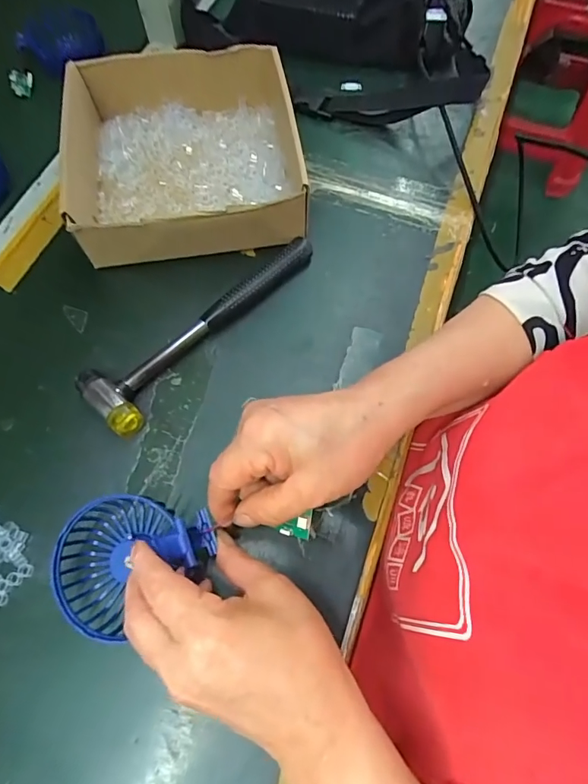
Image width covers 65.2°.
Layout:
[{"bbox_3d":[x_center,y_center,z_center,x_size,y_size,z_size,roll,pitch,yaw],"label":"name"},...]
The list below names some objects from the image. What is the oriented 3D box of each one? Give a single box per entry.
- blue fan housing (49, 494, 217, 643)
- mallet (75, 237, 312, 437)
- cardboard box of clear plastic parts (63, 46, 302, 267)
[{"bbox_3d":[-0.104,0.110,0.298,0.096,0.050,0.090,11,66,2],"label":"blue fan housing"},{"bbox_3d":[-0.076,-0.063,0.400,0.060,0.025,0.236,40,70,14],"label":"mallet"},{"bbox_3d":[-0.104,-0.226,0.445,0.201,0.075,0.207,-9,67,-6],"label":"cardboard box of clear plastic parts"}]

